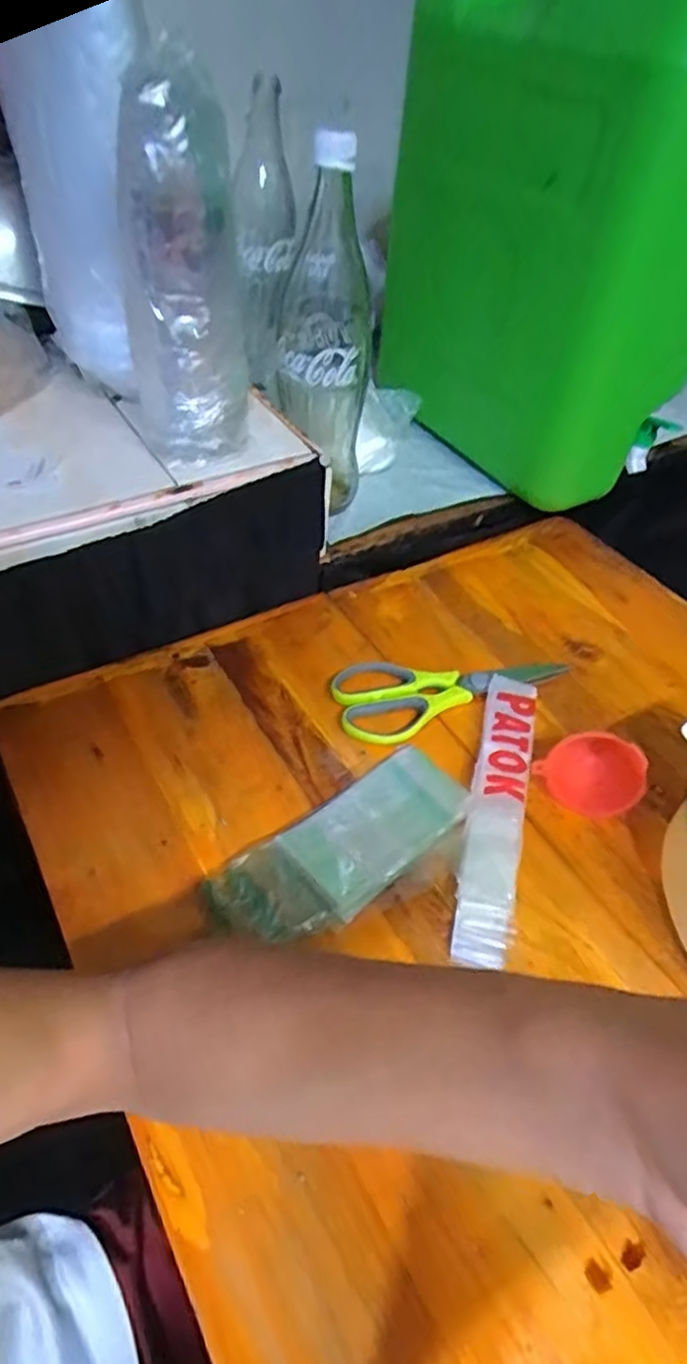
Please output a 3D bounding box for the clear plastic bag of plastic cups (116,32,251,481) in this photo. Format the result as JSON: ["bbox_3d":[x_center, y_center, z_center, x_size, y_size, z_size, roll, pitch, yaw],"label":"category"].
[{"bbox_3d":[-0.098,-0.252,0.453,0.079,0.225,0.082,-6,48,-12],"label":"clear plastic bag of plastic cups"}]

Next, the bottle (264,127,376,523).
[{"bbox_3d":[-0.018,-0.272,0.570,0.083,0.271,0.085,4,46,-2],"label":"bottle"}]

